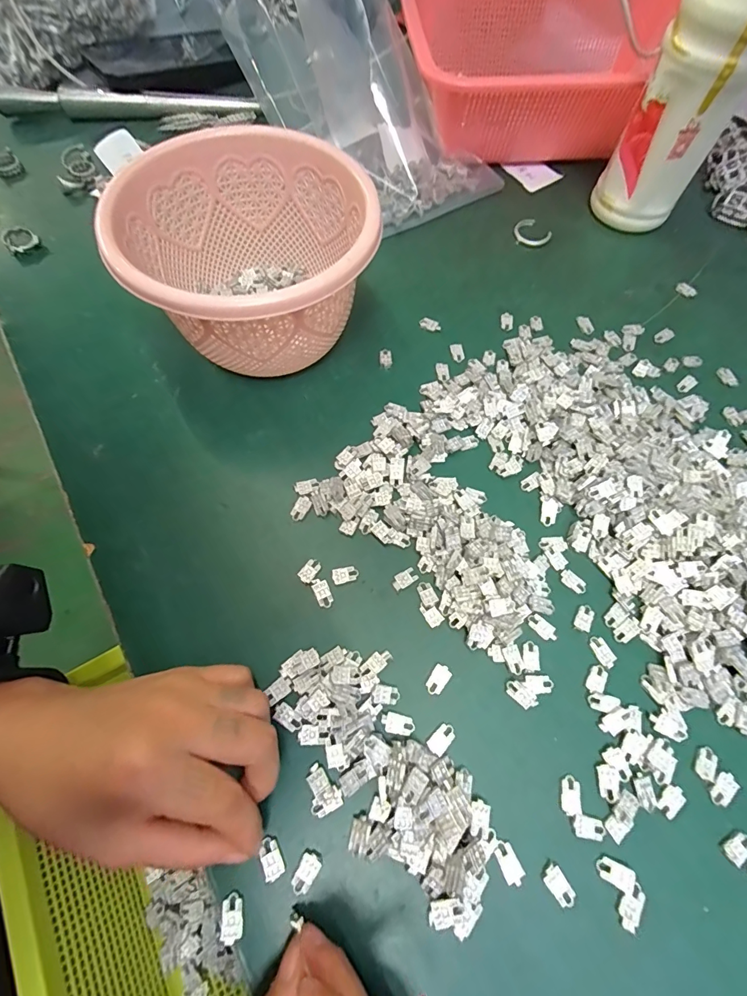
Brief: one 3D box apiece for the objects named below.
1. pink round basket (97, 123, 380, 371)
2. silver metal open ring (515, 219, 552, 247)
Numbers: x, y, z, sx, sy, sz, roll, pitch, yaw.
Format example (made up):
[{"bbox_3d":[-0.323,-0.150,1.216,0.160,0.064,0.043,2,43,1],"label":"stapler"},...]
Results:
[{"bbox_3d":[-0.073,-0.141,0.266,0.134,0.090,0.148,-29,70,-13],"label":"pink round basket"},{"bbox_3d":[0.132,-0.226,0.356,0.029,0.005,0.029,0,66,-1],"label":"silver metal open ring"}]

